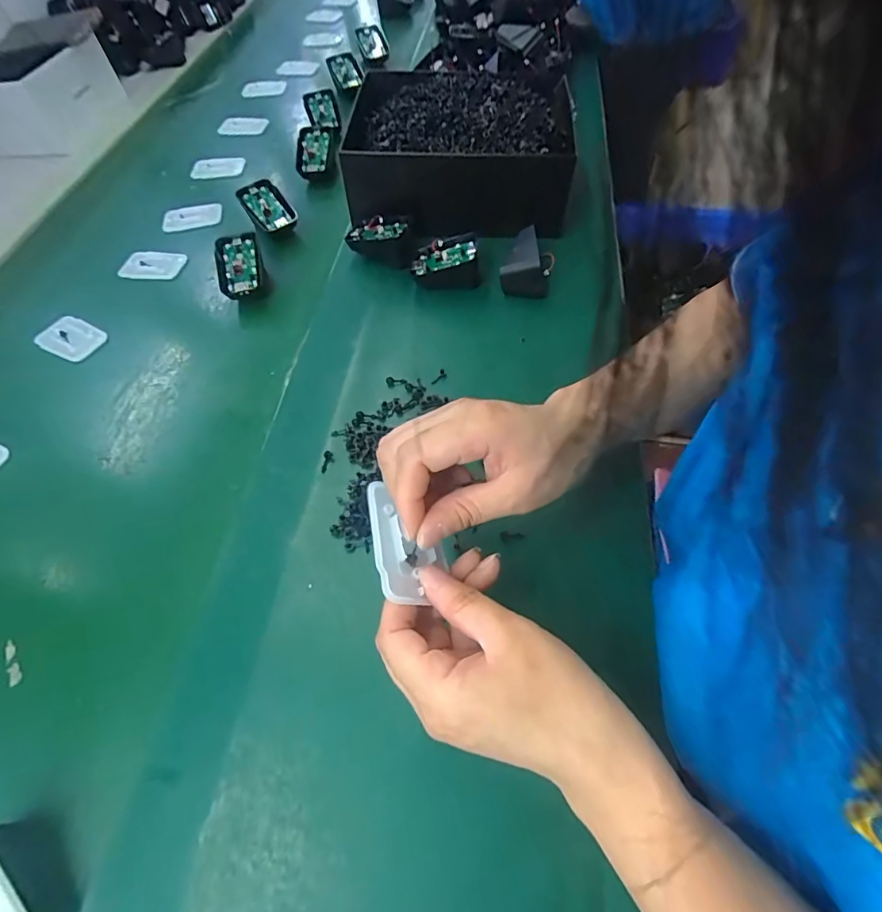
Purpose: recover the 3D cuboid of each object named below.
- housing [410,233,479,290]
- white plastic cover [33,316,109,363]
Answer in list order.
[{"bbox_3d":[0.003,-0.191,0.483,0.064,0.036,0.050,-10,57,-3],"label":"housing"},{"bbox_3d":[-0.367,-0.116,0.482,0.058,0.007,0.044,28,65,8],"label":"white plastic cover"}]

